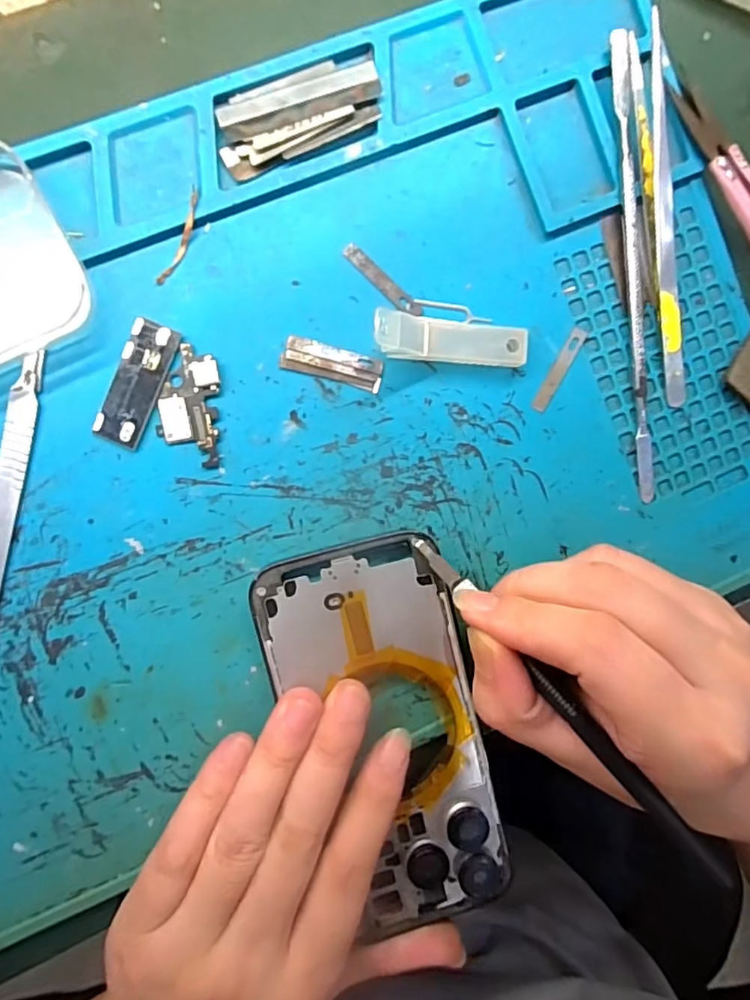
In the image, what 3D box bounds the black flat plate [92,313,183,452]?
[{"bbox_3d":[-0.083,-0.040,0.195,0.017,0.004,0.044,22,91,-9],"label":"black flat plate"}]

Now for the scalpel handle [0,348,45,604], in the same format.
[{"bbox_3d":[-0.127,0.004,0.192,0.009,0.004,0.109,12,93,-8],"label":"scalpel handle"}]

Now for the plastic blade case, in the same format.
[{"bbox_3d":[0.027,-0.057,0.201,0.059,0.010,0.015,1,95,-20],"label":"plastic blade case"}]

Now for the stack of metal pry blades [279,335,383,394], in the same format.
[{"bbox_3d":[-0.015,-0.050,0.205,0.036,0.004,0.012,13,93,-8],"label":"stack of metal pry blades"}]

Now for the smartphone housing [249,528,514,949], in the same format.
[{"bbox_3d":[0.008,0.086,0.210,0.069,0.007,0.143,-19,94,-6],"label":"smartphone housing"}]

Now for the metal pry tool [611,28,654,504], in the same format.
[{"bbox_3d":[0.099,-0.085,0.216,0.007,0.007,0.169,-8,96,-7],"label":"metal pry tool"}]

